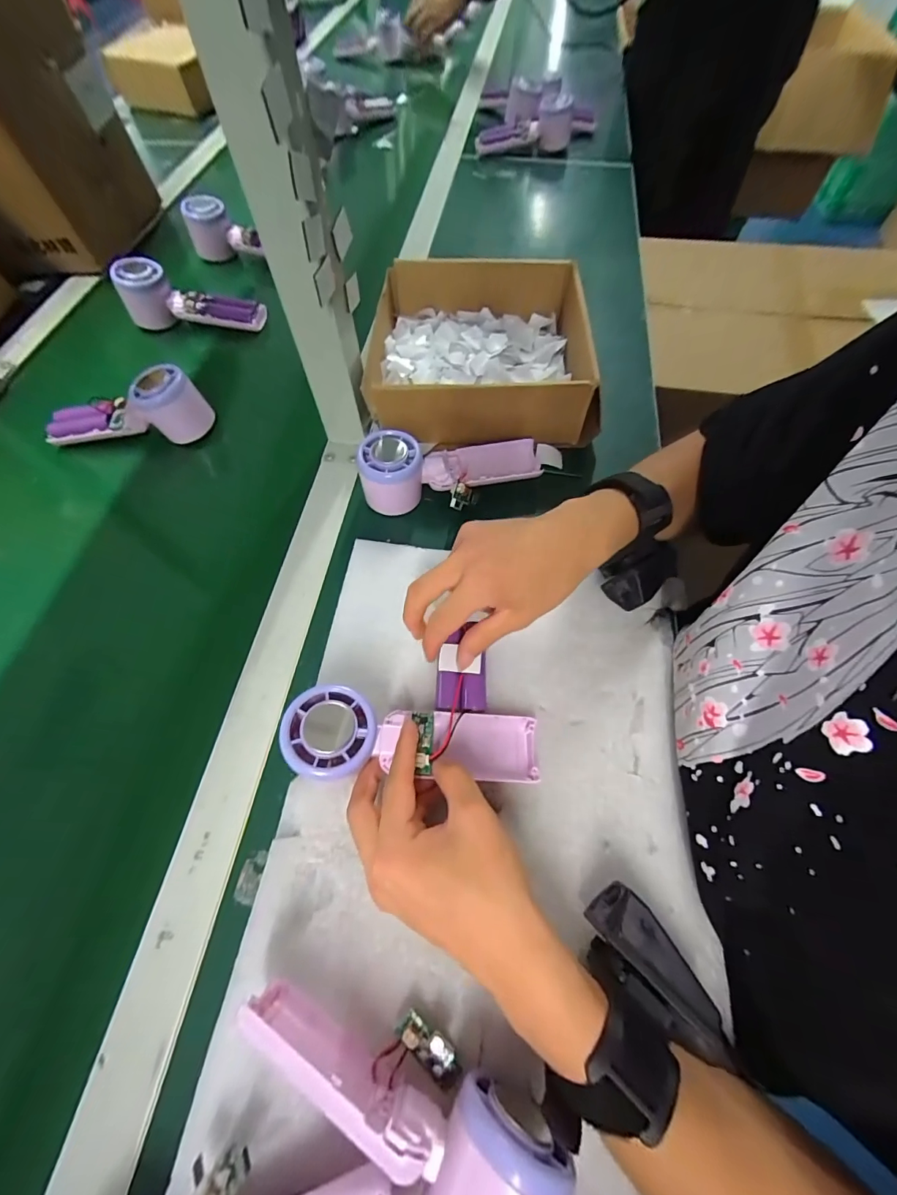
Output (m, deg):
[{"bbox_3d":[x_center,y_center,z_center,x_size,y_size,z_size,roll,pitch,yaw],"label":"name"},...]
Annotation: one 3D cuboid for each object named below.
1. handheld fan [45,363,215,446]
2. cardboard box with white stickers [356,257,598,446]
[{"bbox_3d":[-0.333,-0.195,0.439,0.156,0.056,0.046,-2,66,-2],"label":"handheld fan"},{"bbox_3d":[0.036,-0.262,0.456,0.222,0.072,0.214,2,66,0],"label":"cardboard box with white stickers"}]

